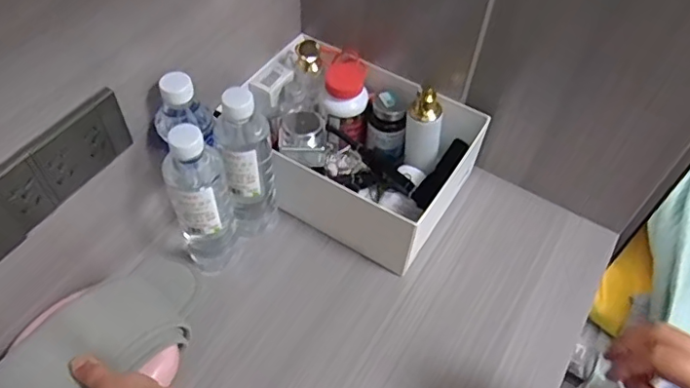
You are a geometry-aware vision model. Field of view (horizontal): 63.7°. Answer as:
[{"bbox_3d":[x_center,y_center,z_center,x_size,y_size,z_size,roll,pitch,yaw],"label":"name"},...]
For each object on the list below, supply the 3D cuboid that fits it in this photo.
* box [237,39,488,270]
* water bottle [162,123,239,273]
[{"bbox_3d":[0.009,-0.064,0.725,0.289,0.123,0.206,28,56,17],"label":"box"},{"bbox_3d":[-0.155,0.012,0.611,0.062,0.213,0.059,-12,55,-13],"label":"water bottle"}]

